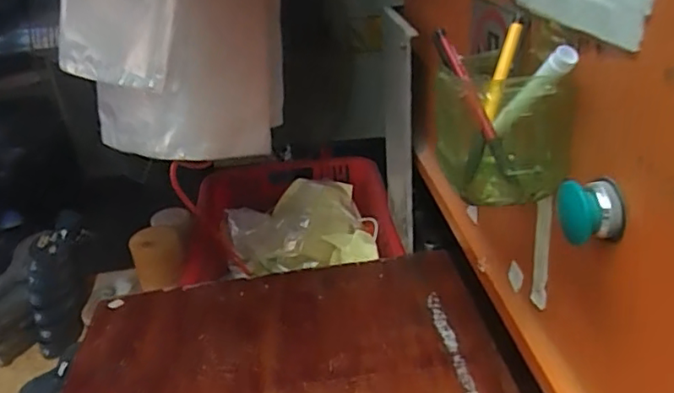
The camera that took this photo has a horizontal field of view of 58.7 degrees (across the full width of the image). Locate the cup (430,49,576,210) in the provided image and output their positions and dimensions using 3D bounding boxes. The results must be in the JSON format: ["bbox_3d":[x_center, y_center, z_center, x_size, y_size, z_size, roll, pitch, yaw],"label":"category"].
[{"bbox_3d":[0.111,-0.050,0.408,0.086,0.083,0.095,-4,25,13],"label":"cup"}]

